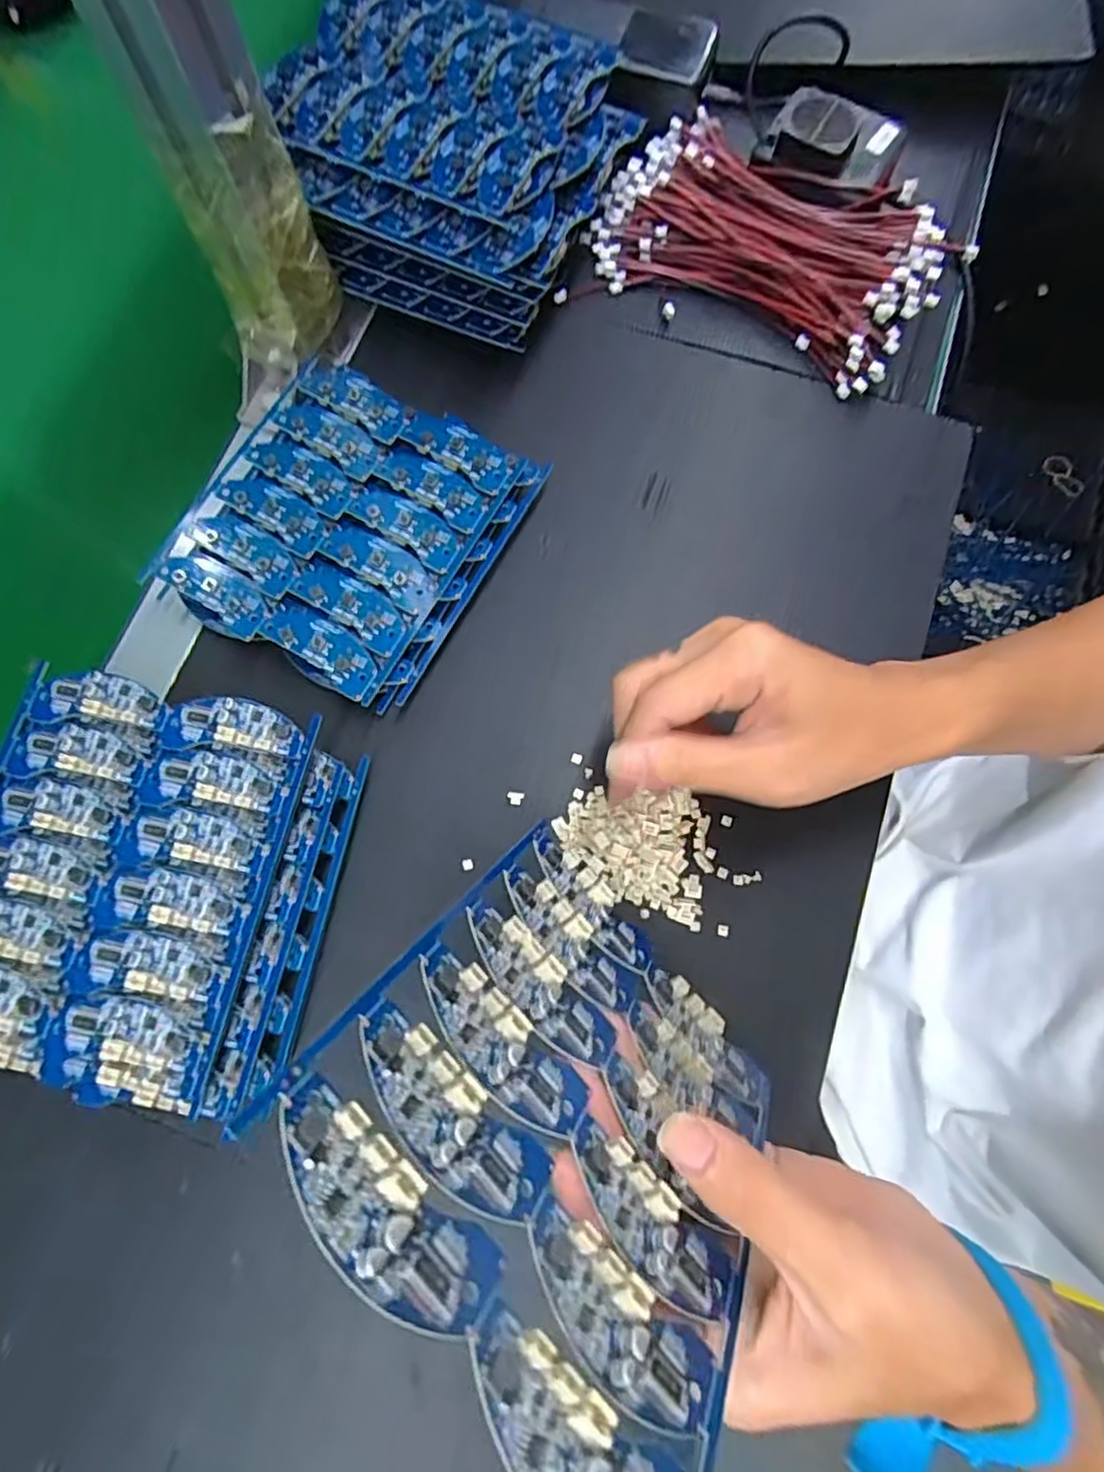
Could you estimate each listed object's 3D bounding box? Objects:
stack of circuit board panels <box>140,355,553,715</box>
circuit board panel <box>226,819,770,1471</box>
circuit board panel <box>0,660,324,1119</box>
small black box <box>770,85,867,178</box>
[{"bbox_3d":[-0.106,-0.110,0.364,0.147,0.031,0.161,28,76,7],"label":"stack of circuit board panels"},{"bbox_3d":[0.010,0.107,0.200,0.136,0.152,0.008,49,120,2],"label":"circuit board panel"},{"bbox_3d":[-0.189,0.057,0.288,0.134,0.013,0.163,12,74,3],"label":"circuit board panel"},{"bbox_3d":[0.159,-0.365,0.409,0.048,0.019,0.055,23,75,6],"label":"small black box"}]

